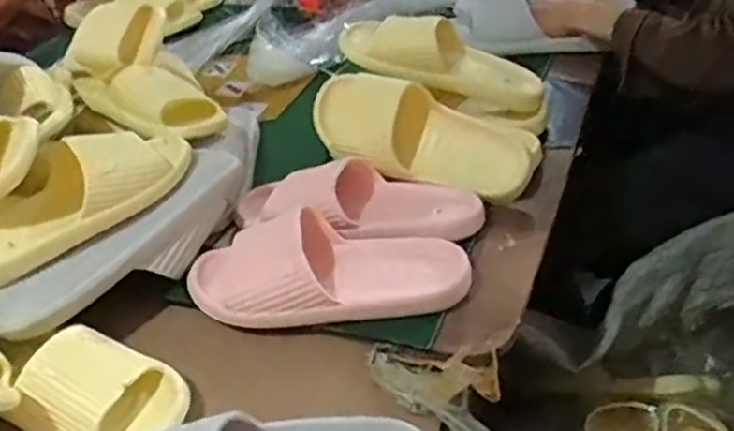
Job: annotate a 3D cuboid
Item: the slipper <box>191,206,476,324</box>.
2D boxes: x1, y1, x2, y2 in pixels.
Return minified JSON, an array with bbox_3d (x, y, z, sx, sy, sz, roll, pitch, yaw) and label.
[{"bbox_3d":[-0.040,0.044,0.701,0.265,0.059,0.104,0,38,10],"label":"slipper"}]

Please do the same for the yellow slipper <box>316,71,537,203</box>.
[{"bbox_3d":[0.058,-0.094,0.823,0.255,0.084,0.089,22,45,15],"label":"yellow slipper"}]

